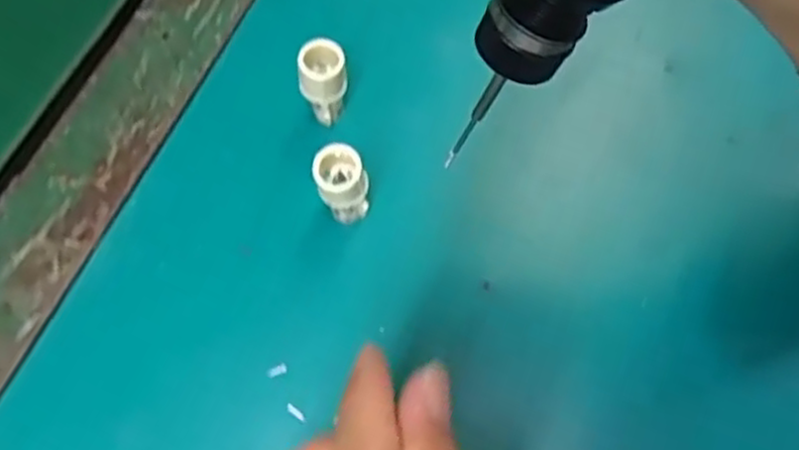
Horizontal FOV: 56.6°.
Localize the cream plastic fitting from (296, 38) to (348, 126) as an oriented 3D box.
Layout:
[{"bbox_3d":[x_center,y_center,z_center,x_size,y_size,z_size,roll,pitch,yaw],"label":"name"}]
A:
[{"bbox_3d":[-0.032,-0.060,0.324,0.020,0.043,0.019,-5,65,-1],"label":"cream plastic fitting"}]

